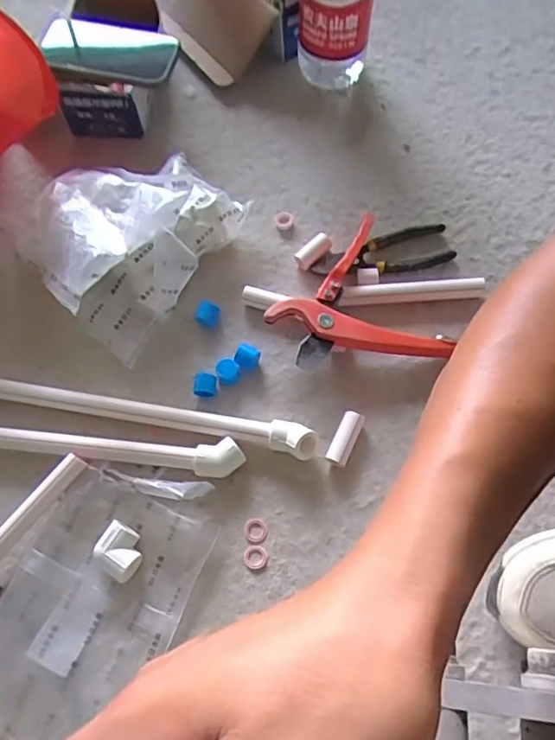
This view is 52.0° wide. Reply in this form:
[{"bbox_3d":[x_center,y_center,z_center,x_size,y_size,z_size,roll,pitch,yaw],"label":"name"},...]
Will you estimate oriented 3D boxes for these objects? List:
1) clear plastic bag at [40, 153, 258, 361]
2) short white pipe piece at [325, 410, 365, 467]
[{"bbox_3d":[-0.152,-0.153,0.597,0.211,0.118,0.202,-39,72,-12],"label":"clear plastic bag"},{"bbox_3d":[0.066,0.067,0.556,0.021,0.022,0.052,23,71,12],"label":"short white pipe piece"}]

